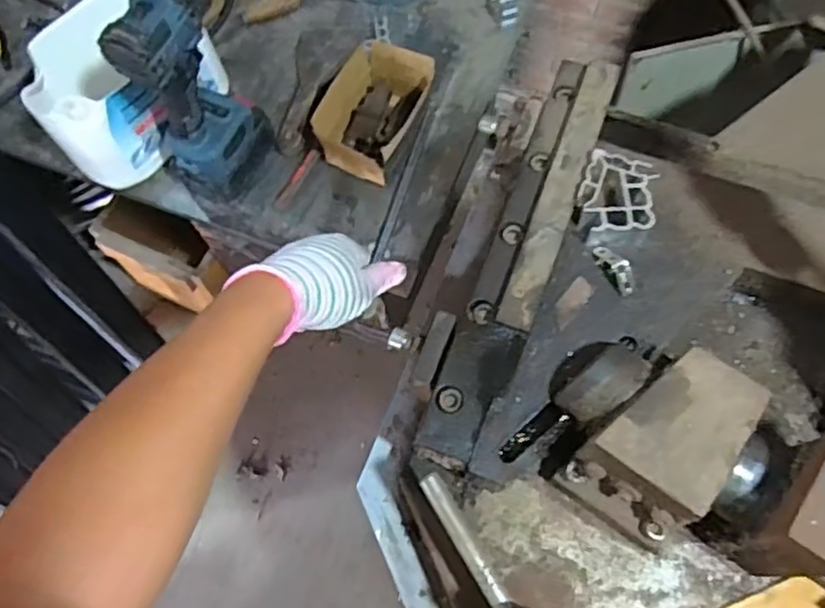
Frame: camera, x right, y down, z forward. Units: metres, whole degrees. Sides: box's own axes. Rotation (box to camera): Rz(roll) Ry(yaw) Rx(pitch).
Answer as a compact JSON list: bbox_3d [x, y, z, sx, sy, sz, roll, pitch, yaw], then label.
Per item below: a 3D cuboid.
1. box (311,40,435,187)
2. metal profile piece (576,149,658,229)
[{"bbox_3d":[-0.043,-0.231,0.813,0.116,0.066,0.151,27,71,11],"label":"box"},{"bbox_3d":[0.173,-0.094,0.570,0.060,0.016,0.076,11,69,6],"label":"metal profile piece"}]

